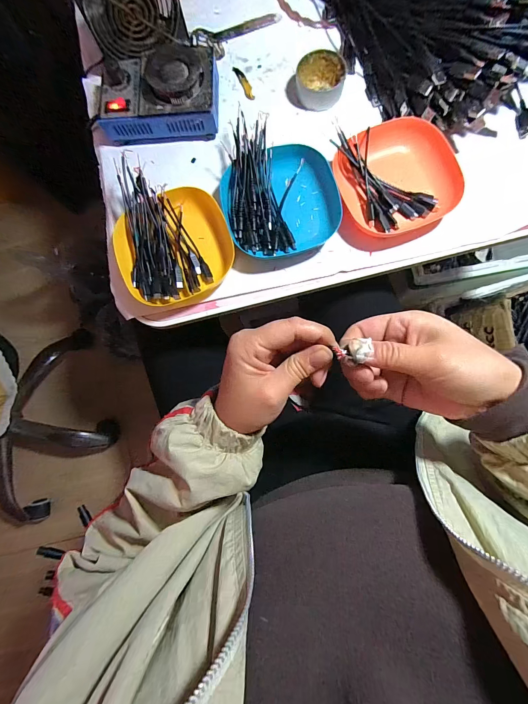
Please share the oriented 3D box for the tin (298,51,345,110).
[{"bbox_3d":[0.076,-0.364,0.407,0.061,0.026,0.065,0,83,4],"label":"tin"}]

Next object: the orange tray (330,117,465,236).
[{"bbox_3d":[0.161,-0.218,0.373,0.128,0.032,0.137,-21,83,1],"label":"orange tray"}]

